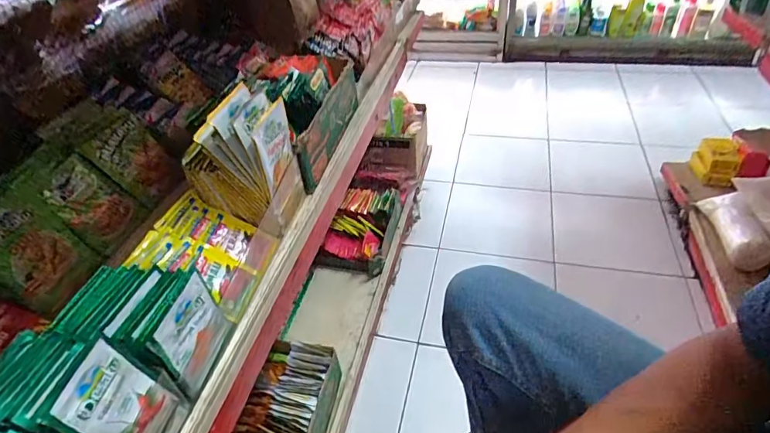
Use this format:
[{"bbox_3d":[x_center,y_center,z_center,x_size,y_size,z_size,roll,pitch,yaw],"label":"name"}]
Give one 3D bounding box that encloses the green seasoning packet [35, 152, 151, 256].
[{"bbox_3d":[-0.370,-0.016,0.562,0.007,0.111,0.088,-26,31,37],"label":"green seasoning packet"}]

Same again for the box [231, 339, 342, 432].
[{"bbox_3d":[-0.167,0.339,0.748,0.132,0.073,0.247,5,42,12],"label":"box"}]

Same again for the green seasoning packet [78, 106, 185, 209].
[{"bbox_3d":[-0.351,-0.083,0.627,0.013,0.121,0.096,-23,35,38],"label":"green seasoning packet"}]

